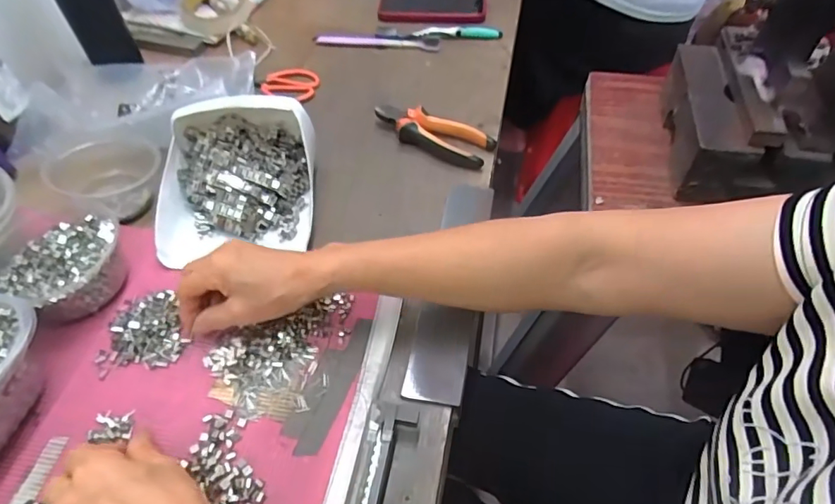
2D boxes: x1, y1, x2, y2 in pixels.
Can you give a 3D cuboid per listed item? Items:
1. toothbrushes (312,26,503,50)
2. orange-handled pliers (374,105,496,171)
[{"bbox_3d":[-0.014,-0.322,0.762,0.272,0.011,0.048,-1,52,1],"label":"toothbrushes"},{"bbox_3d":[0.015,-0.139,0.612,0.148,0.025,0.053,21,55,14],"label":"orange-handled pliers"}]

